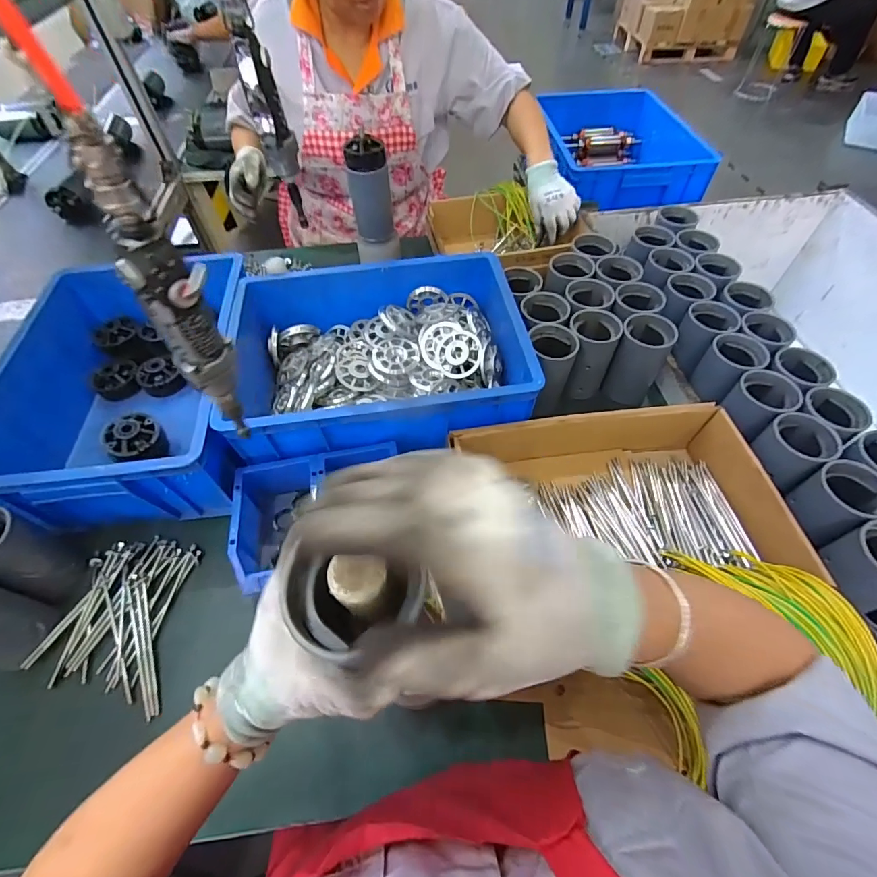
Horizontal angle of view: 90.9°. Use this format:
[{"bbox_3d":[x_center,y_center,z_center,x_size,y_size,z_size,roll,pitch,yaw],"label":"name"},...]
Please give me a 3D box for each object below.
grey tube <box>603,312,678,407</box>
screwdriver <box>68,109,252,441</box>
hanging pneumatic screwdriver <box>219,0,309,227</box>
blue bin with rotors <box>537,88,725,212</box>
[{"bbox_3d":[0.312,-0.120,0.677,0.072,0.132,0.064,27,59,19],"label":"grey tube"},{"bbox_3d":[-0.186,-0.085,0.324,0.043,0.250,0.033,-30,59,-18],"label":"screwdriver"},{"bbox_3d":[-0.210,-0.395,0.539,0.053,0.267,0.042,-12,55,-7],"label":"hanging pneumatic screwdriver"},{"bbox_3d":[0.467,-0.751,1.147,0.378,0.135,0.528,-1,55,1],"label":"blue bin with rotors"}]

